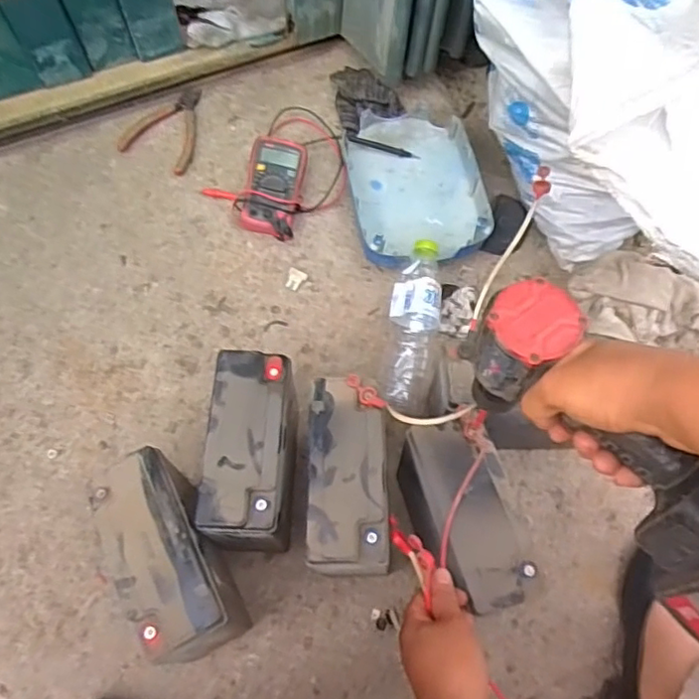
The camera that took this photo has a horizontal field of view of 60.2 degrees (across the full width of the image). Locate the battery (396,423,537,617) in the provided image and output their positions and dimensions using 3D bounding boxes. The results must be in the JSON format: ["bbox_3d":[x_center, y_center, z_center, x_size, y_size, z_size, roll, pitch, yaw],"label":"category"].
[{"bbox_3d":[0.108,0.175,0.619,0.079,0.176,0.167,-12,68,-6],"label":"battery"}]

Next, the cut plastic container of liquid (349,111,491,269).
[{"bbox_3d":[0.090,-0.232,0.859,0.181,0.053,0.249,-8,68,-5],"label":"cut plastic container of liquid"}]

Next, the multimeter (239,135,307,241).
[{"bbox_3d":[-0.109,-0.228,0.845,0.083,0.044,0.140,6,67,1],"label":"multimeter"}]

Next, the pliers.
[{"bbox_3d":[-0.265,-0.339,0.899,0.105,0.012,0.143,22,69,8],"label":"pliers"}]

